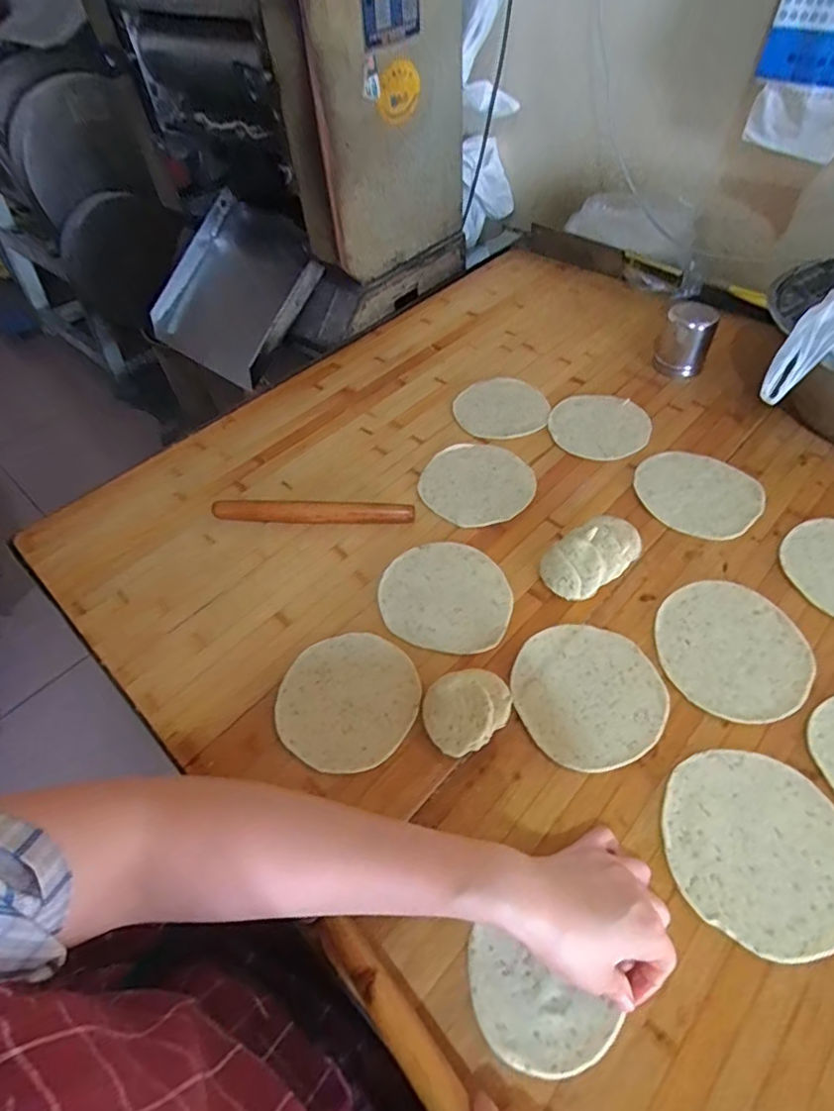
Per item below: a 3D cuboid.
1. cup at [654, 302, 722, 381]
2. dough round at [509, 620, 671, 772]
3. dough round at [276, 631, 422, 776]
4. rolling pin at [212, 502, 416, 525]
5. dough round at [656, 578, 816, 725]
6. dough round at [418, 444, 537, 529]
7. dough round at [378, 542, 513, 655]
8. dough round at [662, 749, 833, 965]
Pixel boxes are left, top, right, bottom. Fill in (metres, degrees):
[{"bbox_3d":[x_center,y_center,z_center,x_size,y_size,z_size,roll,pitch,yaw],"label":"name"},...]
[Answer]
[{"bbox_3d":[0.375,-0.302,0.790,0.066,0.081,0.068,18,56,19],"label":"cup"},{"bbox_3d":[0.152,0.120,0.505,0.126,0.004,0.133,-3,52,4],"label":"dough round"},{"bbox_3d":[-0.062,0.130,0.519,0.123,0.006,0.131,-3,52,4],"label":"dough round"},{"bbox_3d":[-0.121,-0.049,0.660,0.236,0.020,0.024,-1,52,5],"label":"rolling pin"},{"bbox_3d":[0.290,0.083,0.520,0.125,0.004,0.143,6,53,10],"label":"dough round"},{"bbox_3d":[0.073,-0.090,0.681,0.128,0.005,0.132,-3,52,4],"label":"dough round"},{"bbox_3d":[0.031,0.040,0.585,0.132,0.009,0.124,-3,52,4],"label":"dough round"},{"bbox_3d":[0.250,0.212,0.415,0.125,0.004,0.133,-3,52,4],"label":"dough round"}]

